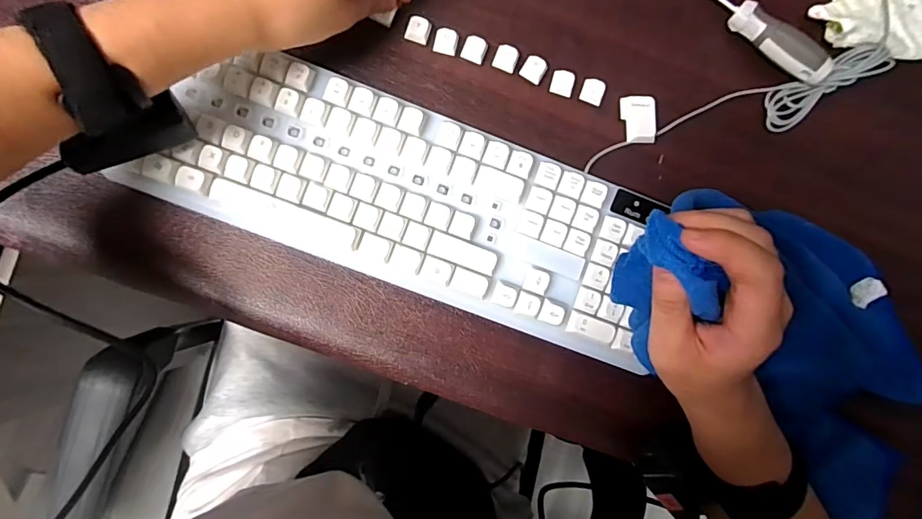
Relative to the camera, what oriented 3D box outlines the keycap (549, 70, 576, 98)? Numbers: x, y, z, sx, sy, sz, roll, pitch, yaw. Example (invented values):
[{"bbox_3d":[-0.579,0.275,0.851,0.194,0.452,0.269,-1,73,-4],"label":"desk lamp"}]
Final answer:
[{"bbox_3d":[0.080,-0.139,0.375,0.017,0.006,0.019,15,85,-4],"label":"keycap"}]

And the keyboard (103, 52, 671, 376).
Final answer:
[{"bbox_3d":[-0.030,-0.045,0.355,0.354,0.026,0.126,21,85,-4],"label":"keyboard"}]

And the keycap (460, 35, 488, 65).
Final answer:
[{"bbox_3d":[0.011,-0.163,0.370,0.018,0.008,0.019,22,85,-4],"label":"keycap"}]

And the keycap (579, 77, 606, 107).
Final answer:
[{"bbox_3d":[0.104,-0.133,0.377,0.018,0.007,0.020,18,85,-4],"label":"keycap"}]

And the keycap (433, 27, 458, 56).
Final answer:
[{"bbox_3d":[-0.011,-0.167,0.367,0.018,0.011,0.017,17,85,-4],"label":"keycap"}]

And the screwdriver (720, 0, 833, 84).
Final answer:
[{"bbox_3d":[0.221,-0.203,0.381,0.174,0.026,0.020,44,84,-2],"label":"screwdriver"}]

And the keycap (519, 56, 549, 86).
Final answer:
[{"bbox_3d":[0.057,-0.148,0.373,0.018,0.011,0.017,29,85,-3],"label":"keycap"}]

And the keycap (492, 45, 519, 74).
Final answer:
[{"bbox_3d":[0.035,-0.156,0.372,0.018,0.008,0.019,22,85,-4],"label":"keycap"}]

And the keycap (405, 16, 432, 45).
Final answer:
[{"bbox_3d":[-0.032,-0.176,0.366,0.018,0.008,0.018,18,85,-4],"label":"keycap"}]

